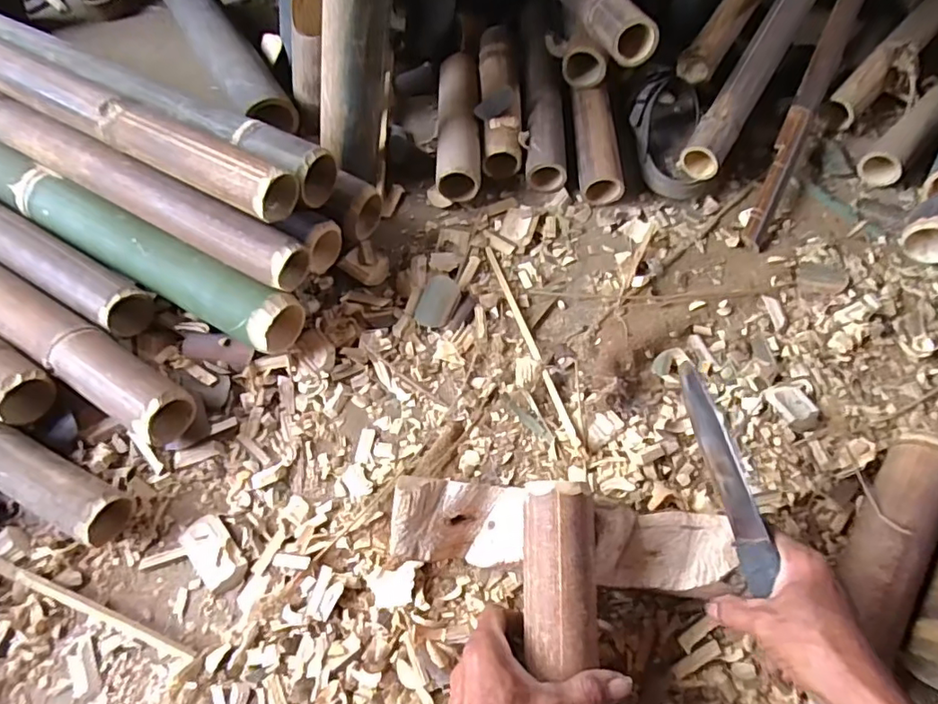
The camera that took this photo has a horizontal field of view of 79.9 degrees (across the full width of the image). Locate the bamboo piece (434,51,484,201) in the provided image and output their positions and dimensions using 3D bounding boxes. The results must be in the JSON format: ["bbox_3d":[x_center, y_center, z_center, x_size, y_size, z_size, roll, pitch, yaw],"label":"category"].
[{"bbox_3d":[-0.013,-0.313,0.763,0.057,0.048,0.260,0,62,-2],"label":"bamboo piece"}]

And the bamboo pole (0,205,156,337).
[{"bbox_3d":[-0.615,-0.180,0.648,0.626,0.059,0.057,29,65,13],"label":"bamboo pole"}]

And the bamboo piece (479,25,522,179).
[{"bbox_3d":[0.042,-0.359,0.782,0.060,0.055,0.258,0,62,-2],"label":"bamboo piece"}]

